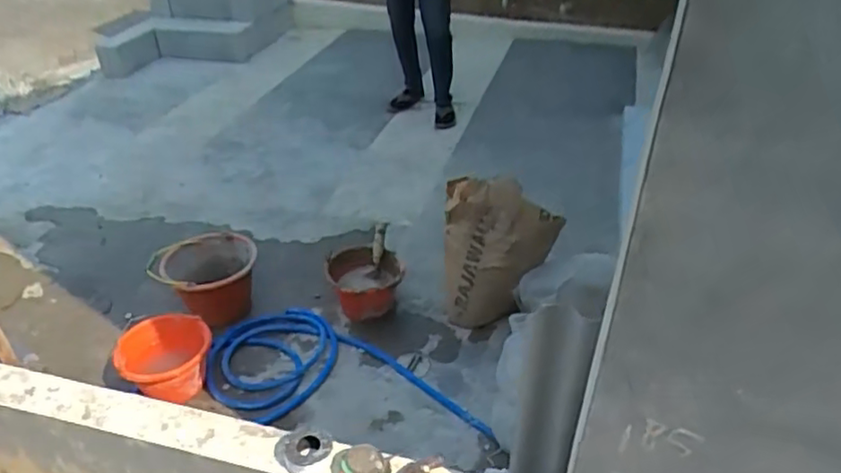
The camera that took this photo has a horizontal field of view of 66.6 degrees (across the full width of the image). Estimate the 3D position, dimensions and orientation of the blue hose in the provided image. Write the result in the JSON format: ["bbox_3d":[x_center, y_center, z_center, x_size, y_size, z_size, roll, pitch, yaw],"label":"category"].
[{"bbox_3d":[-0.199,0.371,1.813,0.849,0.067,0.386,7,35,9],"label":"blue hose"}]

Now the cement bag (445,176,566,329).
[{"bbox_3d":[0.210,0.066,1.869,0.332,0.503,0.129,12,36,17],"label":"cement bag"}]

